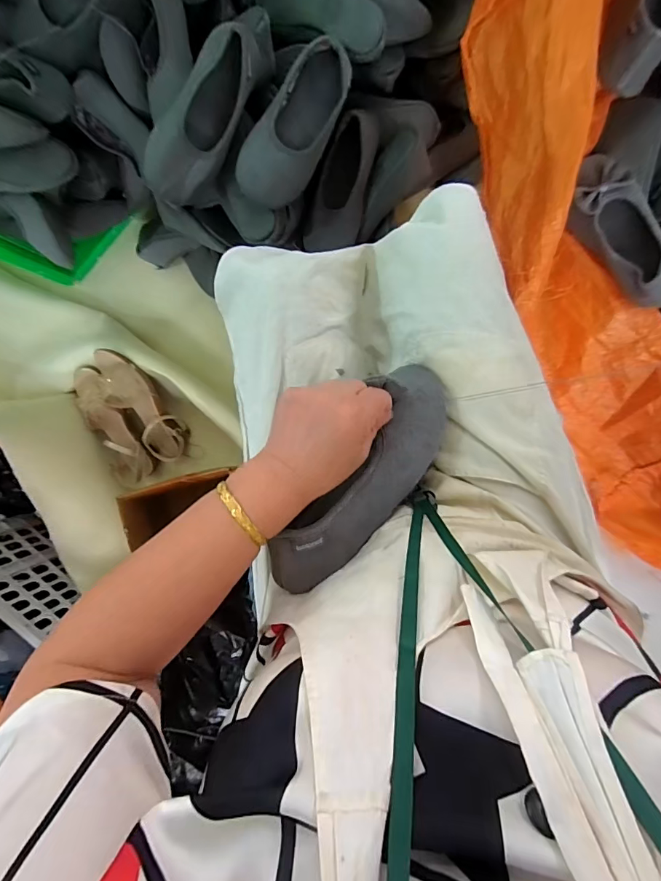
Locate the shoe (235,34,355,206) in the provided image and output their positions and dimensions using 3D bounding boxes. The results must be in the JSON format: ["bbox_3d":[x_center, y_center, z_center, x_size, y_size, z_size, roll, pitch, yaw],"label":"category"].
[{"bbox_3d":[-0.054,-0.437,0.604,0.090,0.064,0.220,32,96,5],"label":"shoe"}]

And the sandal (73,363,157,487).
[{"bbox_3d":[-0.438,-0.029,0.856,0.084,0.060,0.250,-22,102,8],"label":"sandal"}]

